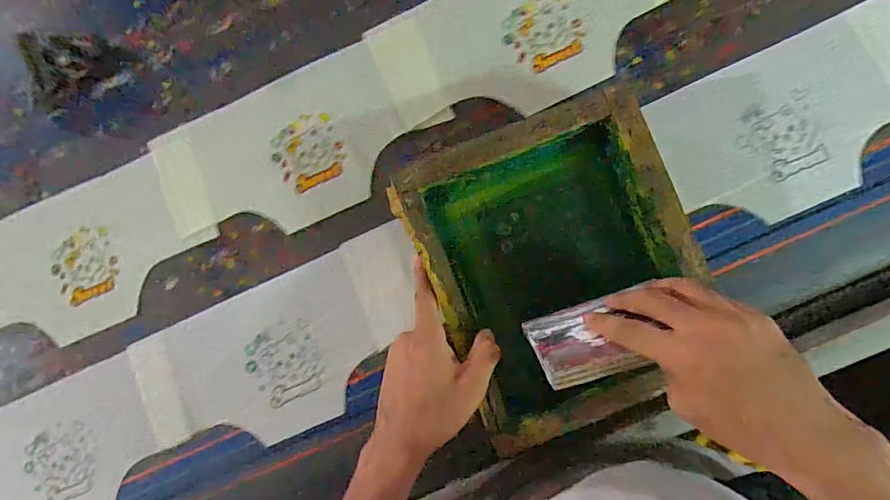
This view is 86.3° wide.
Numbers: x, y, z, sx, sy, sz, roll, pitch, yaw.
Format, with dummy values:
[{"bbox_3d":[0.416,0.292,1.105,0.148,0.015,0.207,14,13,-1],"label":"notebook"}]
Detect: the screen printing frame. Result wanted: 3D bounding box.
[{"bbox_3d":[0.101,0.012,0.414,0.222,0.042,0.263,-23,82,5],"label":"screen printing frame"}]

